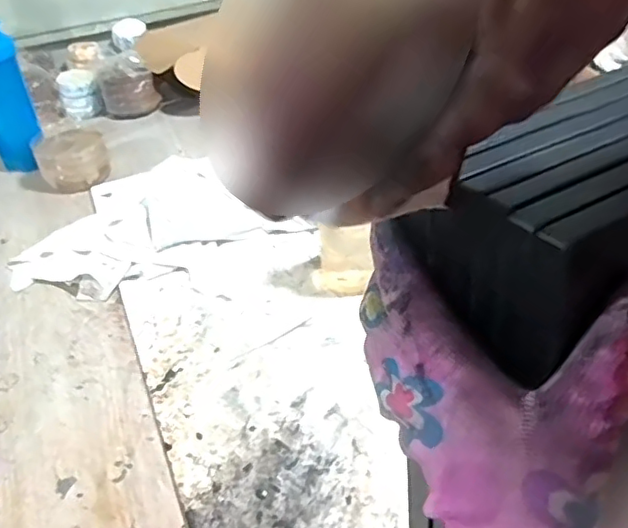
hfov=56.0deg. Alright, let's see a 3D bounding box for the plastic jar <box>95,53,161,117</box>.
[{"bbox_3d":[-0.345,-0.332,1.094,0.100,0.096,0.099,-15,41,-13],"label":"plastic jar"}]

